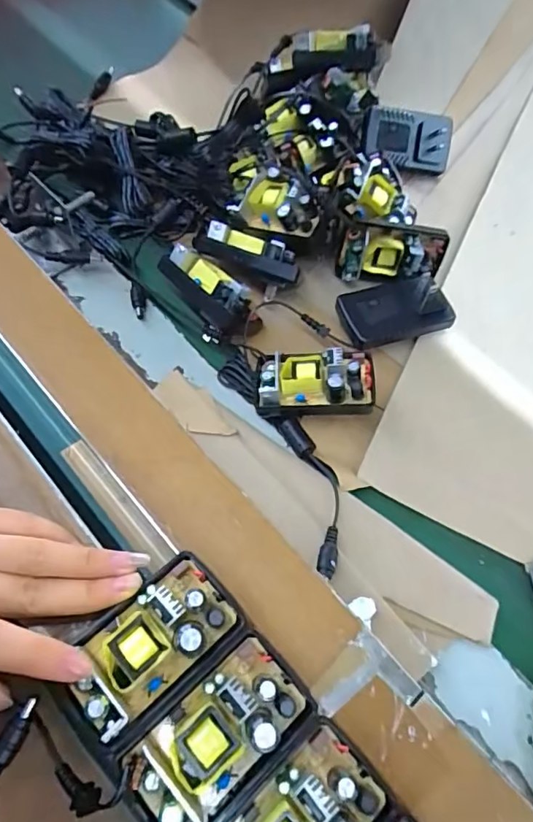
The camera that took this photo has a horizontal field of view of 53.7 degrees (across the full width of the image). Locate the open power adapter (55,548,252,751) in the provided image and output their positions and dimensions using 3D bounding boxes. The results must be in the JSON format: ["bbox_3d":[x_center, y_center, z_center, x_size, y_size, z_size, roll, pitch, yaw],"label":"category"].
[{"bbox_3d":[-0.053,0.107,0.240,0.080,0.024,0.047,-37,70,-19],"label":"open power adapter"}]

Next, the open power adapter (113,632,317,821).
[{"bbox_3d":[-0.022,0.140,0.230,0.080,0.032,0.051,-40,73,-21],"label":"open power adapter"}]

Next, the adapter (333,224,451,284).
[{"bbox_3d":[0.099,-0.122,0.417,0.080,0.043,0.032,4,63,-3],"label":"adapter"}]

